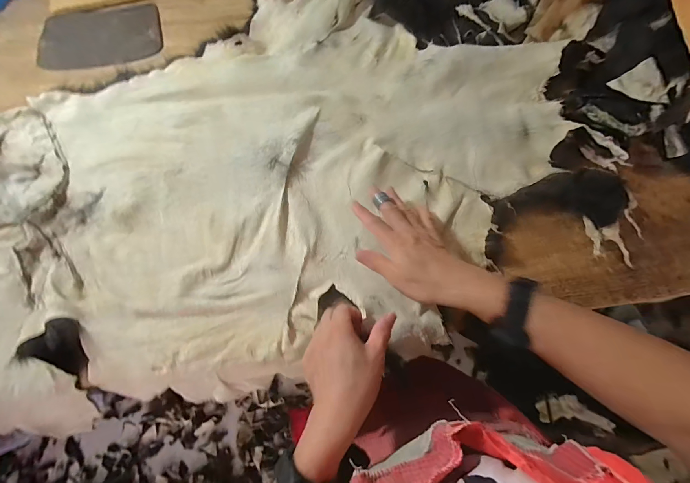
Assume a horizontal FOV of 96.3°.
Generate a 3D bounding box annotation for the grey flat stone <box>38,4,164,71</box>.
[{"bbox_3d":[-0.447,-0.373,0.567,0.212,0.013,0.133,-11,72,-1],"label":"grey flat stone"}]

